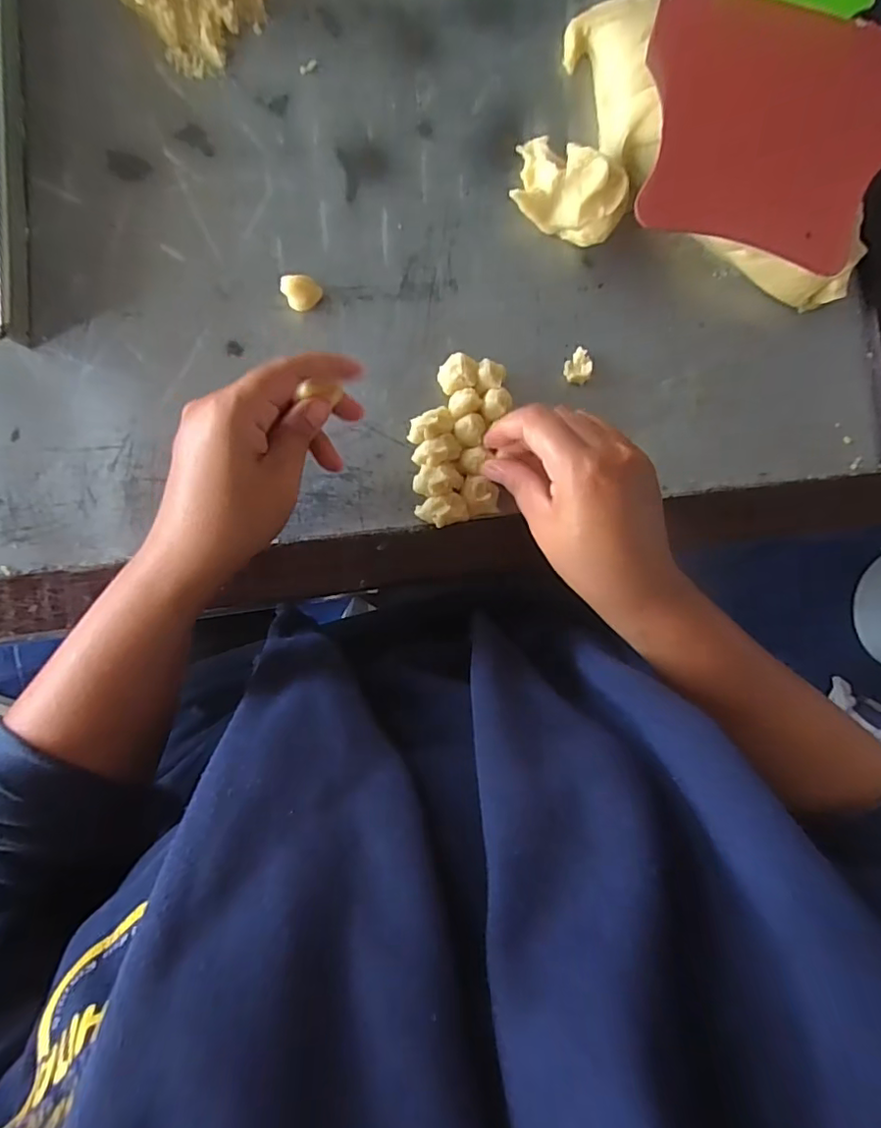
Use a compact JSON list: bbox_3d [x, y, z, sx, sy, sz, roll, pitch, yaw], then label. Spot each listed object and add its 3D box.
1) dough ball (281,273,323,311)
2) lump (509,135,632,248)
[{"bbox_3d":[-0.088,-0.173,0.360,0.021,0.020,0.023,0,89,-7],"label":"dough ball"},{"bbox_3d":[0.085,-0.251,0.375,0.077,0.037,0.055,25,86,-6],"label":"lump"}]

